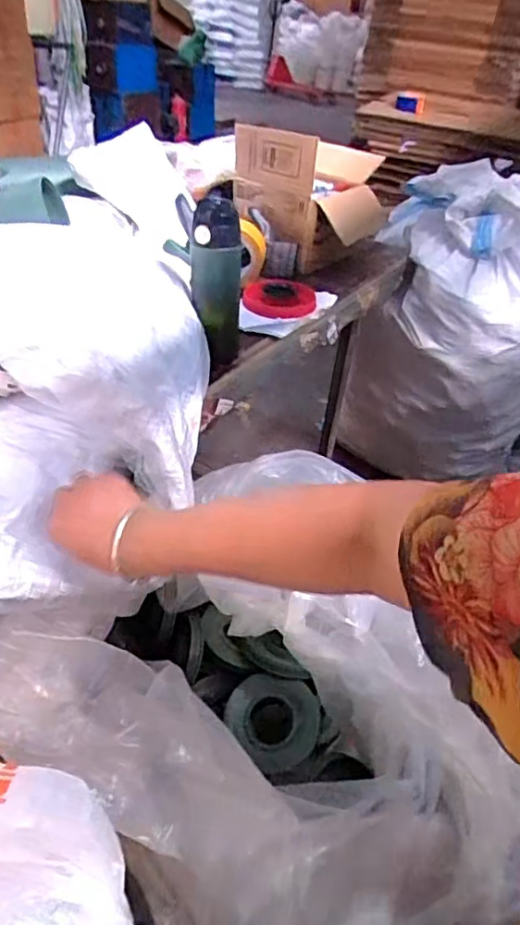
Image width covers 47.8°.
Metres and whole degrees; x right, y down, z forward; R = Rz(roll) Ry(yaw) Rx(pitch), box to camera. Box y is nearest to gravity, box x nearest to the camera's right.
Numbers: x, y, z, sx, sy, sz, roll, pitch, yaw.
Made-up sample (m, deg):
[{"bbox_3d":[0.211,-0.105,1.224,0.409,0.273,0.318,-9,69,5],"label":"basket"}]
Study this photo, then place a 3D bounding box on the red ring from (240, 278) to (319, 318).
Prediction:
[{"bbox_3d":[0.029,-0.291,1.037,0.136,0.029,0.128,3,39,-3],"label":"red ring"}]

